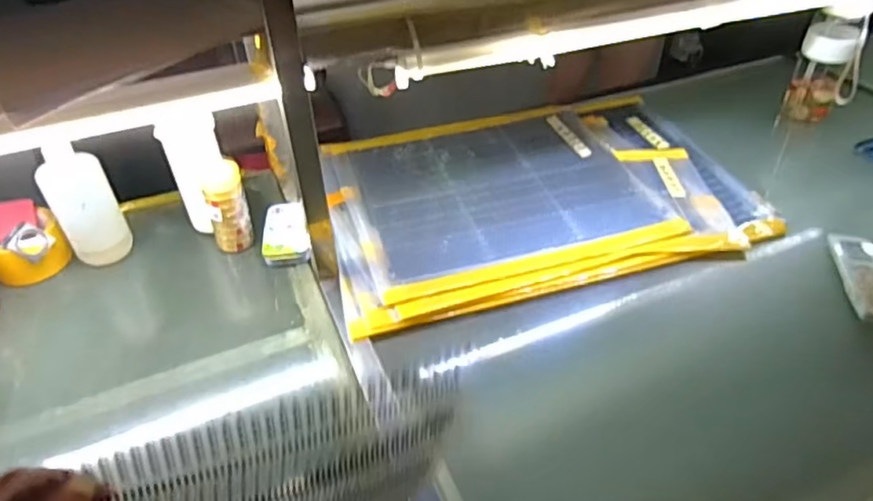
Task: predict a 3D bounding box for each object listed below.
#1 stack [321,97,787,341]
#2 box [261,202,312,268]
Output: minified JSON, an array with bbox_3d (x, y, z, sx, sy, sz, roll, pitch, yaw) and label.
[{"bbox_3d":[0.150,-0.100,0.958,0.630,0.024,0.438,-12,42,-11],"label":"stack"},{"bbox_3d":[-0.211,-0.027,0.867,0.062,0.019,0.118,-9,42,-9],"label":"box"}]

